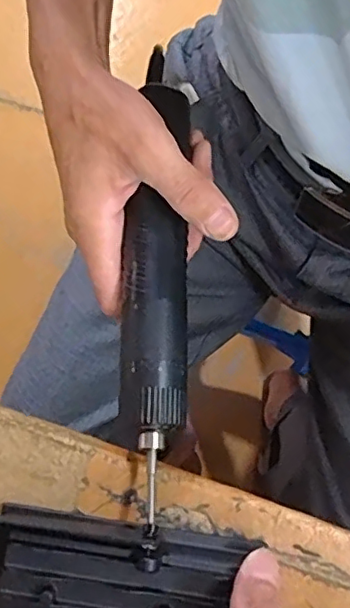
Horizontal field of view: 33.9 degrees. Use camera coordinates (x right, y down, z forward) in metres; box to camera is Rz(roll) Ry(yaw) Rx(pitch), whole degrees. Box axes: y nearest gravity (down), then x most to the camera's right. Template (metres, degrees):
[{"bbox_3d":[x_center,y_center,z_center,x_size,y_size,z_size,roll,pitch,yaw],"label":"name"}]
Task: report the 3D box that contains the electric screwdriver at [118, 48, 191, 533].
[{"bbox_3d":[-0.010,-0.018,0.301,0.033,0.029,0.237,1,73,0],"label":"electric screwdriver"}]

